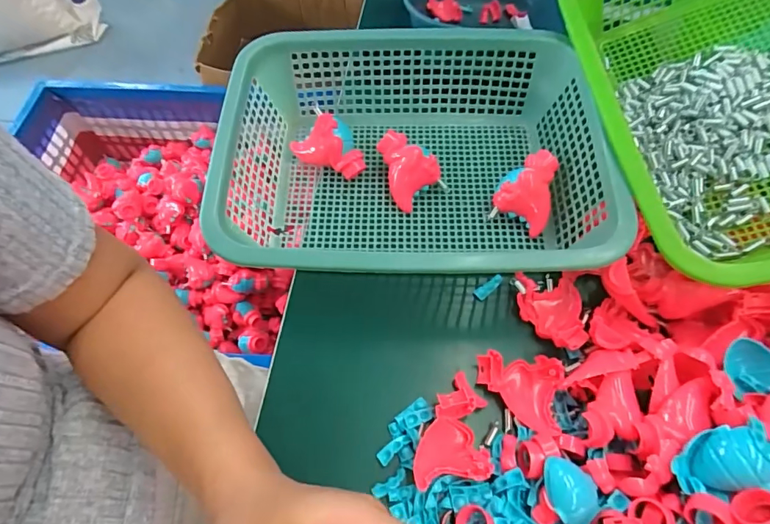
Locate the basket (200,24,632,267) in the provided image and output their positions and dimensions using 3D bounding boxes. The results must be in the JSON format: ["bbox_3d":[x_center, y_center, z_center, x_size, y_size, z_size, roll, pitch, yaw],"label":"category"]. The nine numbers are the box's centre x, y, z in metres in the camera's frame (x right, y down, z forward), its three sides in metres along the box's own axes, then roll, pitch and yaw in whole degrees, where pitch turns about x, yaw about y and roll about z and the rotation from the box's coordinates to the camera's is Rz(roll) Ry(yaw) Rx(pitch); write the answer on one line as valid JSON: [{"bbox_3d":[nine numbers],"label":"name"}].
[{"bbox_3d":[0.027,-0.091,0.442,0.331,0.111,0.260,-1,60,1],"label":"basket"}]

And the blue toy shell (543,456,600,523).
[{"bbox_3d":[0.129,0.158,0.311,0.034,0.013,0.042,1,60,2],"label":"blue toy shell"}]

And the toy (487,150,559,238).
[{"bbox_3d":[0.141,-0.073,0.450,0.057,0.046,0.066,18,62,11],"label":"toy"}]

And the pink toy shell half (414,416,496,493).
[{"bbox_3d":[0.048,0.143,0.344,0.058,0.023,0.046,-8,61,-3],"label":"pink toy shell half"}]

